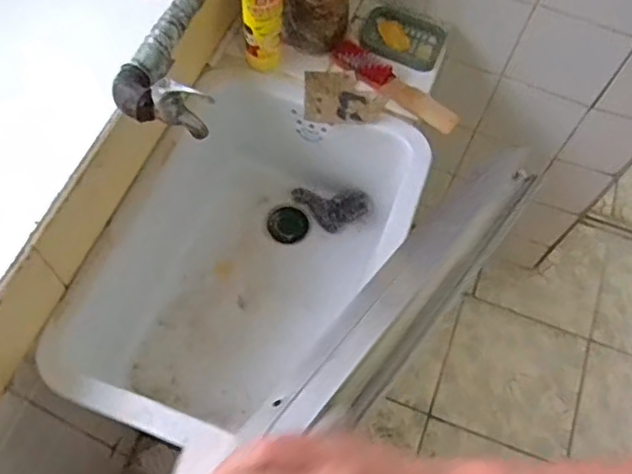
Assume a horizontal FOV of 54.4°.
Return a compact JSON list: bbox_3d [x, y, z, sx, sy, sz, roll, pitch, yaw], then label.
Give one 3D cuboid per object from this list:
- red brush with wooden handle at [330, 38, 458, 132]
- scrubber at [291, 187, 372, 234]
[{"bbox_3d":[0.117,-0.222,0.897,0.208,0.029,0.041,39,68,15],"label":"red brush with wooden handle"},{"bbox_3d":[0.023,-0.044,1.014,0.128,0.023,0.070,7,96,1],"label":"scrubber"}]

